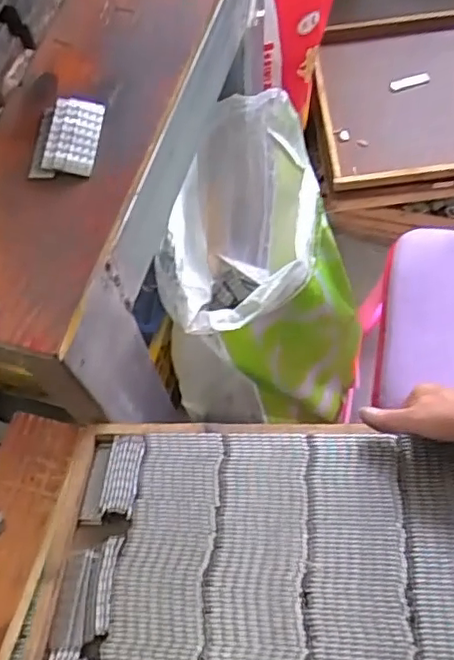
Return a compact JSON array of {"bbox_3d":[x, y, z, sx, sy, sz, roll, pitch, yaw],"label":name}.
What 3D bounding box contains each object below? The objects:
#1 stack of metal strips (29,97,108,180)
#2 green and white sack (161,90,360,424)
[{"bbox_3d":[-0.143,-0.175,0.545,0.056,0.012,0.086,2,65,4],"label":"stack of metal strips"},{"bbox_3d":[0.063,-0.086,0.920,0.262,0.372,0.376,3,65,5],"label":"green and white sack"}]

